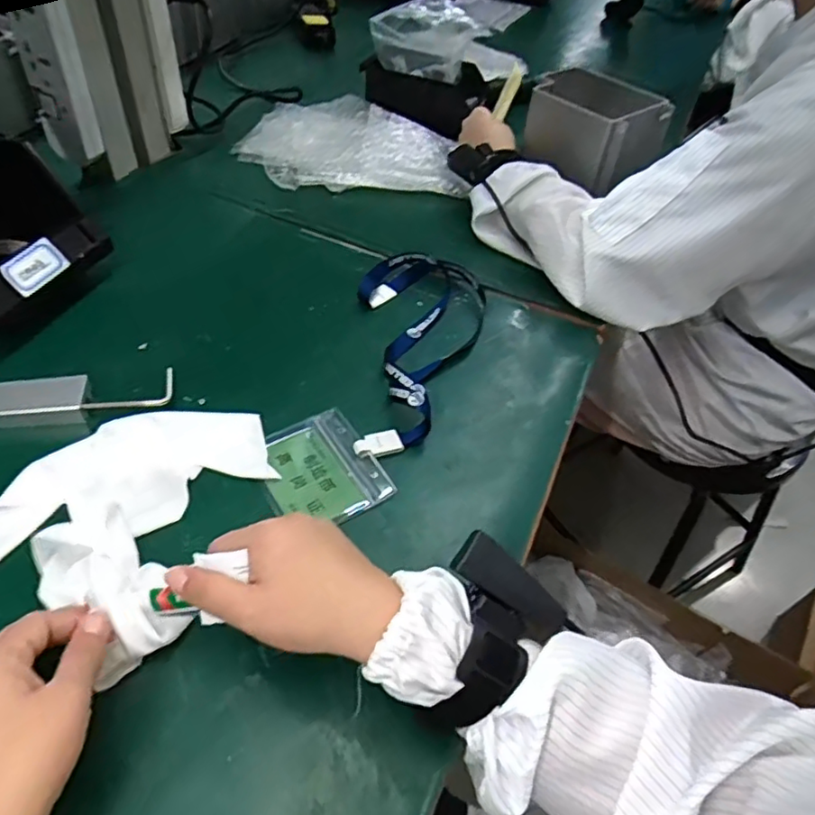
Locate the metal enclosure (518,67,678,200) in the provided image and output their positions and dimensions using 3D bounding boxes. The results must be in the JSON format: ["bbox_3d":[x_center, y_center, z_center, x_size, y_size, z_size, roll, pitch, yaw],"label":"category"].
[{"bbox_3d":[0.234,-0.361,0.781,0.125,0.073,0.160,-31,58,-30],"label":"metal enclosure"}]

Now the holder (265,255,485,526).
[{"bbox_3d":[-0.018,-0.041,0.538,0.117,0.029,0.315,18,49,10],"label":"holder"}]

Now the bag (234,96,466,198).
[{"bbox_3d":[-0.078,-0.363,0.825,0.286,0.032,0.226,3,48,-3],"label":"bag"}]

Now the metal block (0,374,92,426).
[{"bbox_3d":[-0.295,-0.003,0.483,0.078,0.019,0.038,-5,49,-10],"label":"metal block"}]

